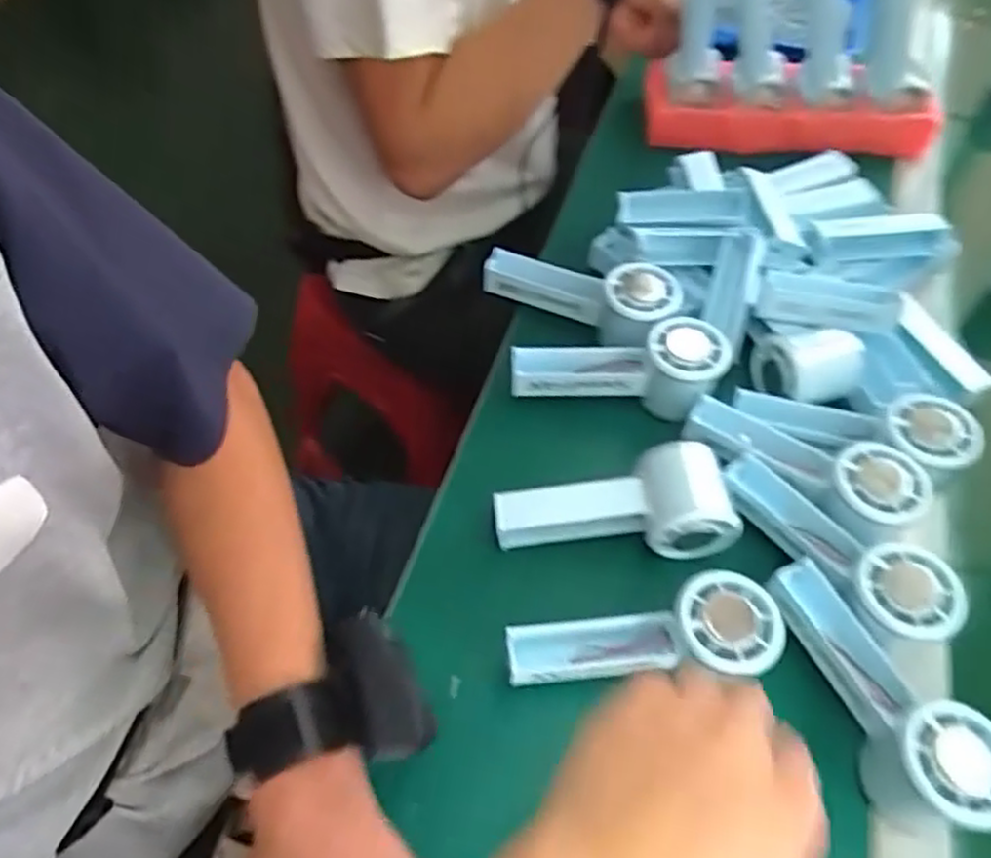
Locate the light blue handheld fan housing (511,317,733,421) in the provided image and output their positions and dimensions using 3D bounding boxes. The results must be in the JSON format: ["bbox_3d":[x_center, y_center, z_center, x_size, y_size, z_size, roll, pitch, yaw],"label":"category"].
[{"bbox_3d":[0.090,-0.048,0.541,0.152,0.049,0.061,7,57,3],"label":"light blue handheld fan housing"}]

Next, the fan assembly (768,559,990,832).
[{"bbox_3d":[0.217,0.143,0.411,0.054,0.056,0.149,-17,59,-12],"label":"fan assembly"}]

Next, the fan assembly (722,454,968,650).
[{"bbox_3d":[0.210,0.069,0.457,0.056,0.046,0.150,-31,62,-19],"label":"fan assembly"}]

